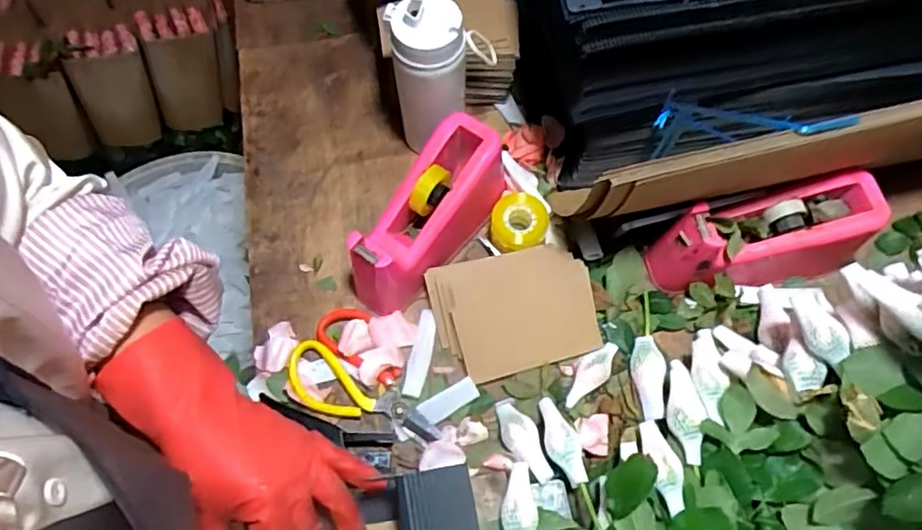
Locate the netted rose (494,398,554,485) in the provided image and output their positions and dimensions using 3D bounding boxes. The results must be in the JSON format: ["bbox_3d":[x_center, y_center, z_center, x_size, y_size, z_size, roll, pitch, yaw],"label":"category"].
[{"bbox_3d":[0.056,0.162,0.568,0.033,0.024,0.087,-25,55,-9],"label":"netted rose"}]

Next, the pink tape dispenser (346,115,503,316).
[{"bbox_3d":[-0.038,-0.049,0.621,0.076,0.102,0.200,39,74,15],"label":"pink tape dispenser"}]

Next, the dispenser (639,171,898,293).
[{"bbox_3d":[0.299,-0.025,0.606,0.200,0.094,0.071,-9,68,-3],"label":"dispenser"}]

